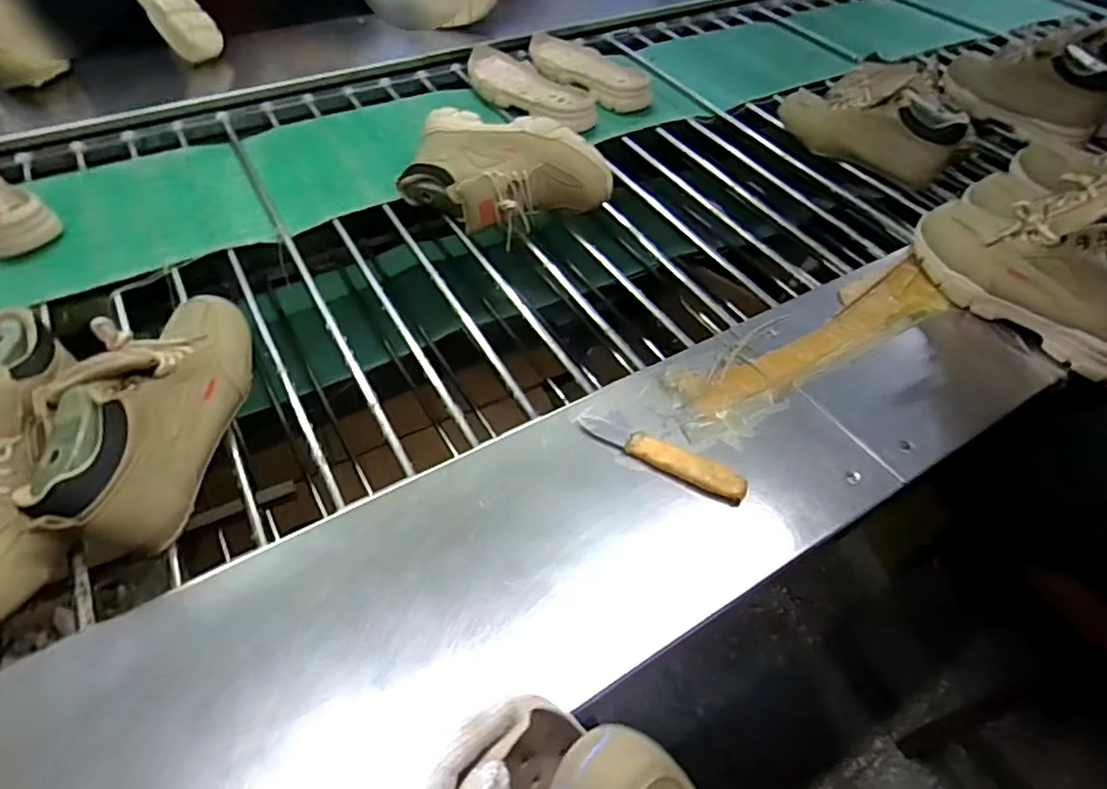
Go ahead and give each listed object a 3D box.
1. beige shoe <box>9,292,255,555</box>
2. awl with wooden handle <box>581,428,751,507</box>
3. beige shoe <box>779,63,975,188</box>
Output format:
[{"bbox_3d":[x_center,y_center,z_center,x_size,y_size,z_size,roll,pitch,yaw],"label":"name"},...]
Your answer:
[{"bbox_3d":[-0.357,0.000,0.550,0.108,0.092,0.274,5,51,1],"label":"beige shoe"},{"bbox_3d":[0.101,0.057,0.562,0.150,0.016,0.027,25,54,15],"label":"awl with wooden handle"},{"bbox_3d":[0.481,-0.425,0.935,0.091,0.123,0.260,-24,57,-21],"label":"beige shoe"}]

